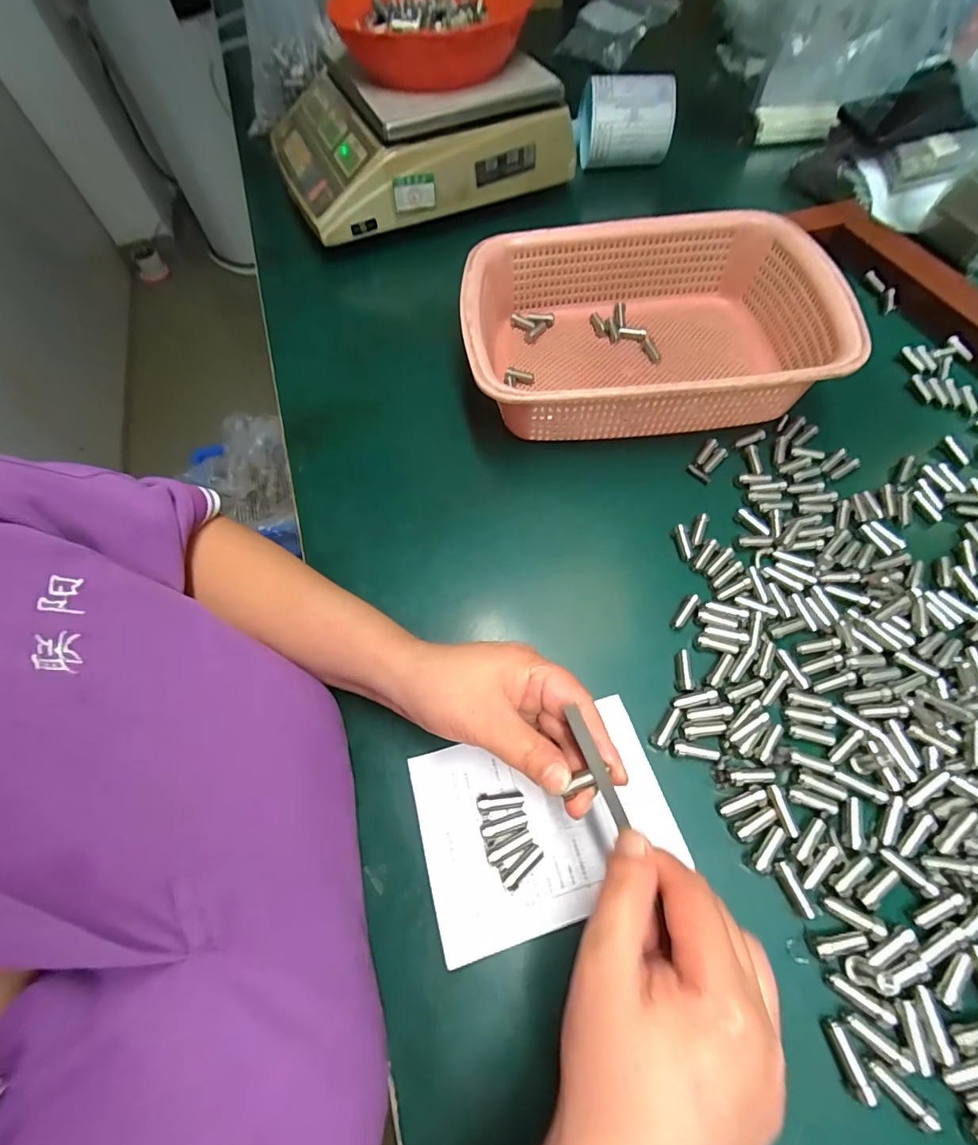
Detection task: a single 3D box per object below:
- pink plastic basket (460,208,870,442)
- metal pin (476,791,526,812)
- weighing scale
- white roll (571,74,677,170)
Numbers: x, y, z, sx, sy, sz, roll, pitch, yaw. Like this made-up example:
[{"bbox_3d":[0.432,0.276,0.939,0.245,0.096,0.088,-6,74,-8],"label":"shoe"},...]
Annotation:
[{"bbox_3d":[0.126,-0.212,0.403,0.286,0.076,0.213,-4,62,2],"label":"pink plastic basket"},{"bbox_3d":[0.007,0.134,0.269,0.027,0.008,0.009,-7,62,0],"label":"metal pin"},{"bbox_3d":[-0.102,-0.564,0.572,0.330,0.096,0.286,-22,63,-8],"label":"weighing scale"},{"bbox_3d":[0.175,-0.583,0.594,0.119,0.066,0.088,0,62,4],"label":"white roll"}]

